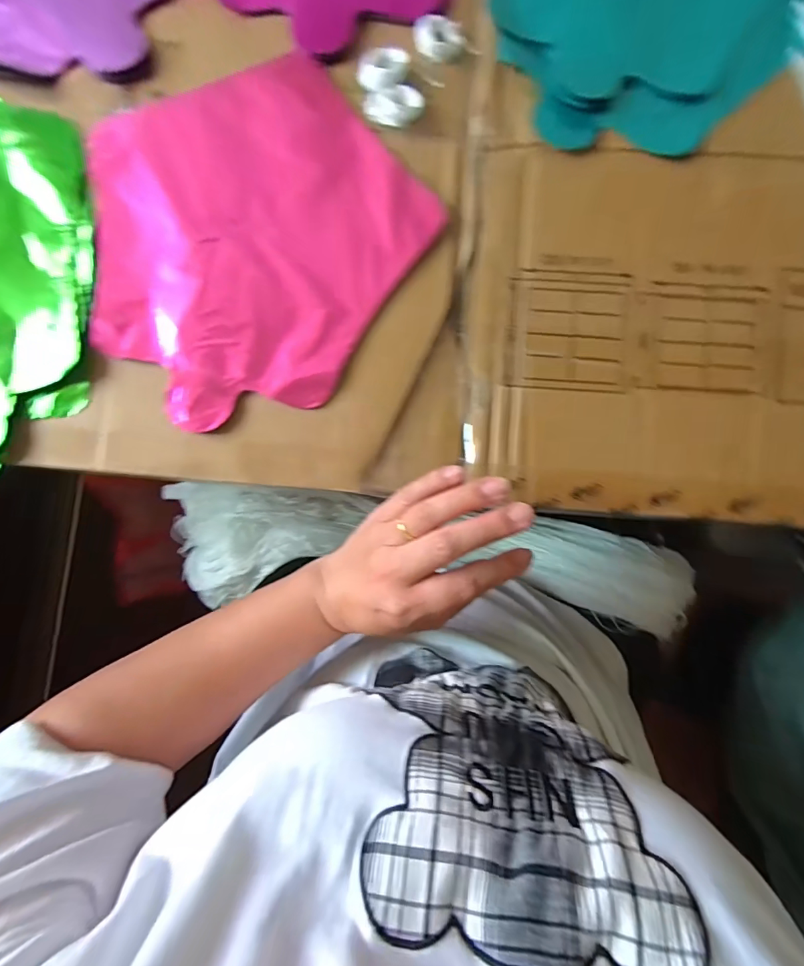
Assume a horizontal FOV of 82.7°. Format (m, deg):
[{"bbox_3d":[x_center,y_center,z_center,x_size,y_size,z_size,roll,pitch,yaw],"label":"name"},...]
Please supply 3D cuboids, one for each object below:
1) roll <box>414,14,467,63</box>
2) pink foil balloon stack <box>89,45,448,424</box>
[{"bbox_3d":[0.027,-0.305,0.314,0.035,0.007,0.030,-6,86,1],"label":"roll"},{"bbox_3d":[-0.110,-0.168,0.314,0.224,0.008,0.229,42,88,4],"label":"pink foil balloon stack"}]

